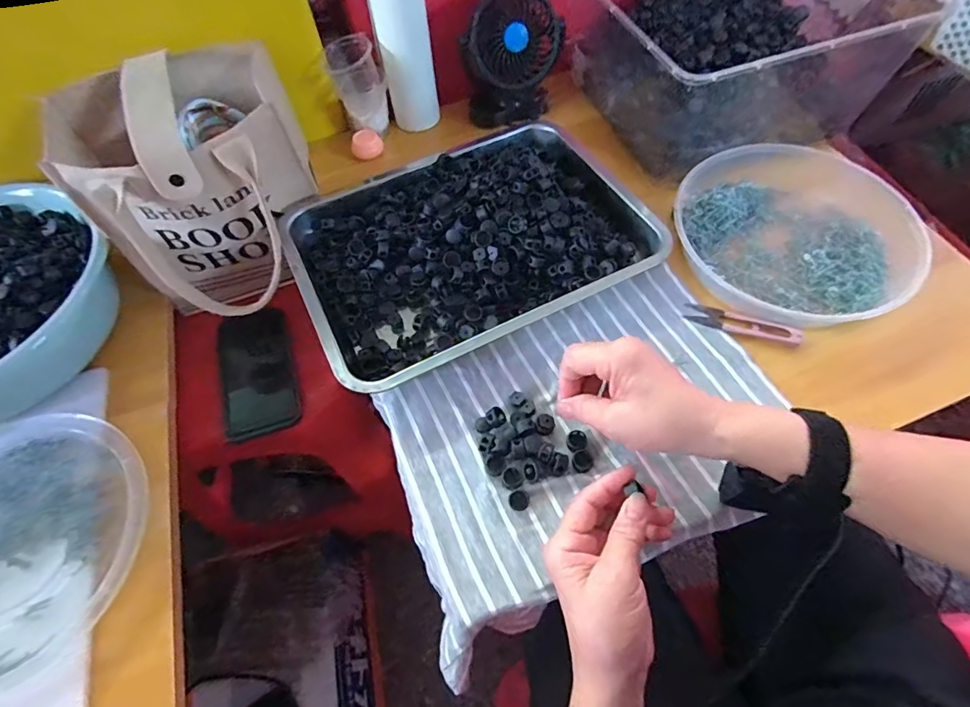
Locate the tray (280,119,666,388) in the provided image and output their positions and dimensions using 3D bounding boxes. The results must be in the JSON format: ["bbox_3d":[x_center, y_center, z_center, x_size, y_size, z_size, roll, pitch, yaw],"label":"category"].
[{"bbox_3d":[-0.022,-0.126,0.506,0.341,0.052,0.263,-25,62,-12],"label":"tray"}]

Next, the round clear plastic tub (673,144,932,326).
[{"bbox_3d":[0.309,-0.122,0.495,0.219,0.040,0.209,-1,60,2],"label":"round clear plastic tub"}]

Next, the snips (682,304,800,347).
[{"bbox_3d":[0.244,-0.027,0.464,0.101,0.010,0.026,19,63,13],"label":"snips"}]

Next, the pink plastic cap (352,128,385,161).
[{"bbox_3d":[-0.149,-0.264,0.616,0.039,0.020,0.035,-22,62,-10],"label":"pink plastic cap"}]

